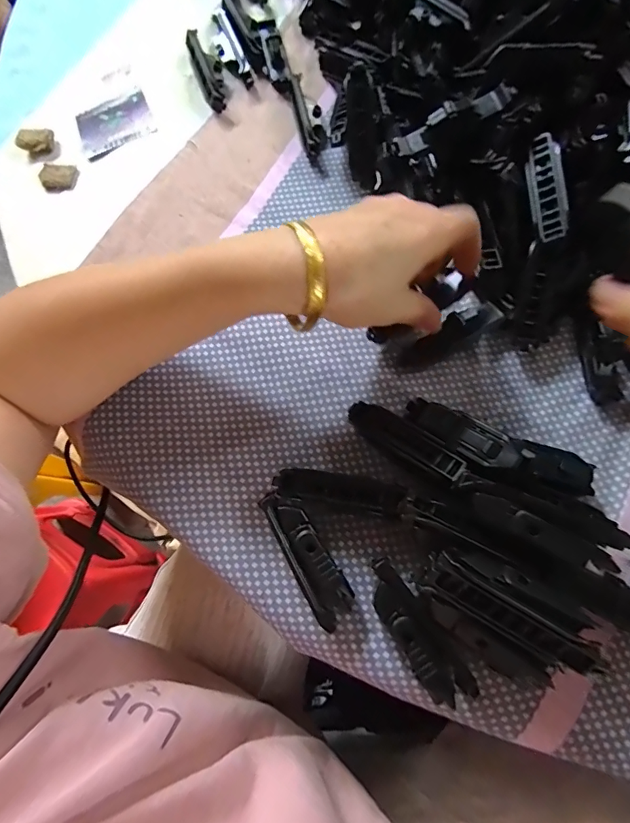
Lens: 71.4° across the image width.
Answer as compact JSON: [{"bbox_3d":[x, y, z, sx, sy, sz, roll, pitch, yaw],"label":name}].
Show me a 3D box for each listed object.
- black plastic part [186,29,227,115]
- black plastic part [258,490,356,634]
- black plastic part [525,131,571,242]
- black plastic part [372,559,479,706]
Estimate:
[{"bbox_3d":[-0.087,-0.281,0.360,0.023,0.017,0.073,-20,74,-3],"label":"black plastic part"},{"bbox_3d":[-0.004,0.081,0.249,0.023,0.023,0.077,-28,75,-6],"label":"black plastic part"},{"bbox_3d":[0.145,-0.140,0.276,0.019,0.014,0.069,0,74,2],"label":"black plastic part"},{"bbox_3d":[0.053,0.118,0.236,0.023,0.022,0.078,-35,76,-8],"label":"black plastic part"}]

